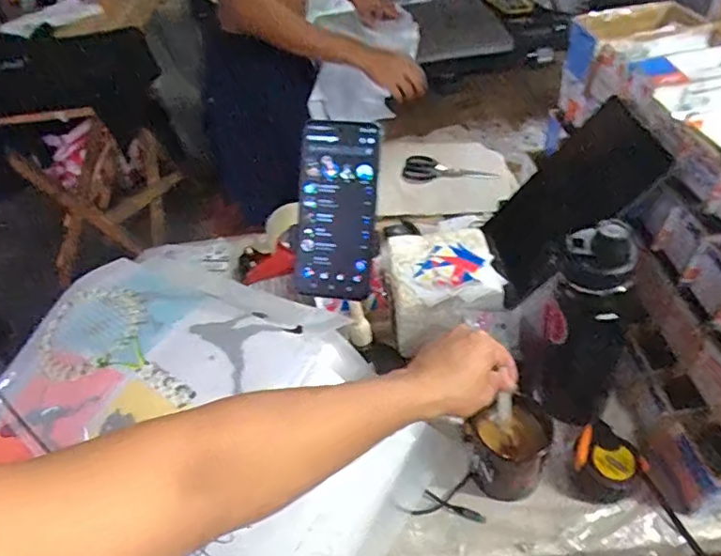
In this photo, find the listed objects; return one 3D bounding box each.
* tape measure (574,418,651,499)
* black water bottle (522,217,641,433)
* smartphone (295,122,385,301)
[{"bbox_3d":[0.271,0.205,0.615,0.074,0.043,0.077,-28,53,-11],"label":"tape measure"},{"bbox_3d":[0.250,0.049,0.634,0.115,0.299,0.091,12,45,20],"label":"black water bottle"},{"bbox_3d":[-0.021,-0.063,0.531,0.079,0.167,0.015,10,10,11],"label":"smartphone"}]

